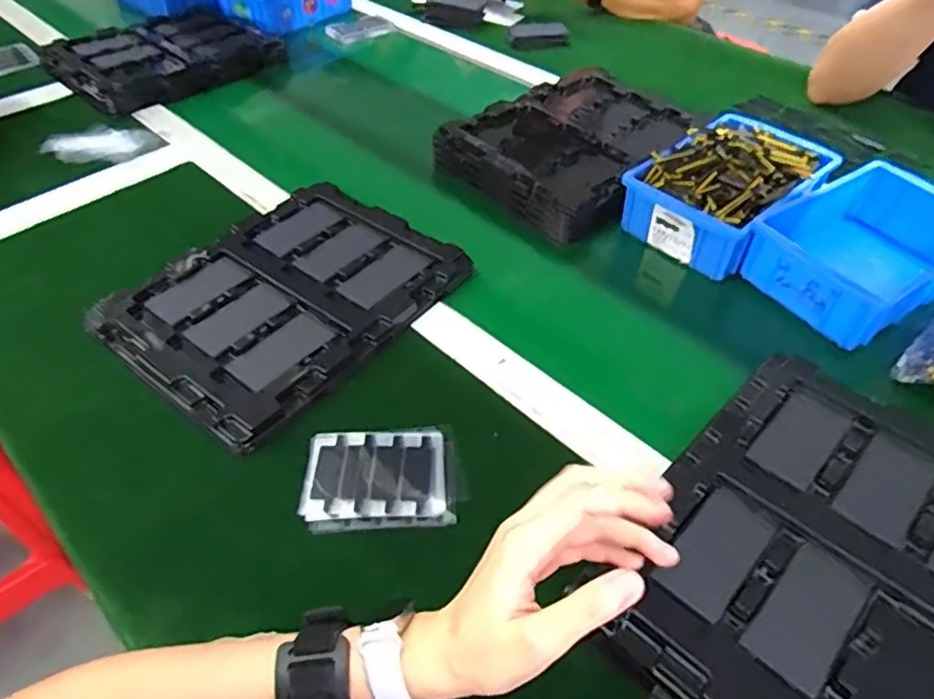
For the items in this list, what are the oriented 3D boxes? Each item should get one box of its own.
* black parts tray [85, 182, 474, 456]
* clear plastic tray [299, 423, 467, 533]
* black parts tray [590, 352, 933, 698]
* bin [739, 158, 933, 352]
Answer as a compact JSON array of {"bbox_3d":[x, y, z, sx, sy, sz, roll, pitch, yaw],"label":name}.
[{"bbox_3d":[-0.164,-0.051,0.599,0.225,0.019,0.277,30,53,25],"label":"black parts tray"},{"bbox_3d":[-0.059,0.093,0.475,0.116,0.008,0.078,-3,47,-4],"label":"clear plastic tray"},{"bbox_3d":[0.235,0.138,0.410,0.218,0.035,0.279,33,54,27],"label":"black parts tray"},{"bbox_3d":[0.372,-0.095,0.604,0.205,0.052,0.133,-26,52,-23],"label":"bin"}]

